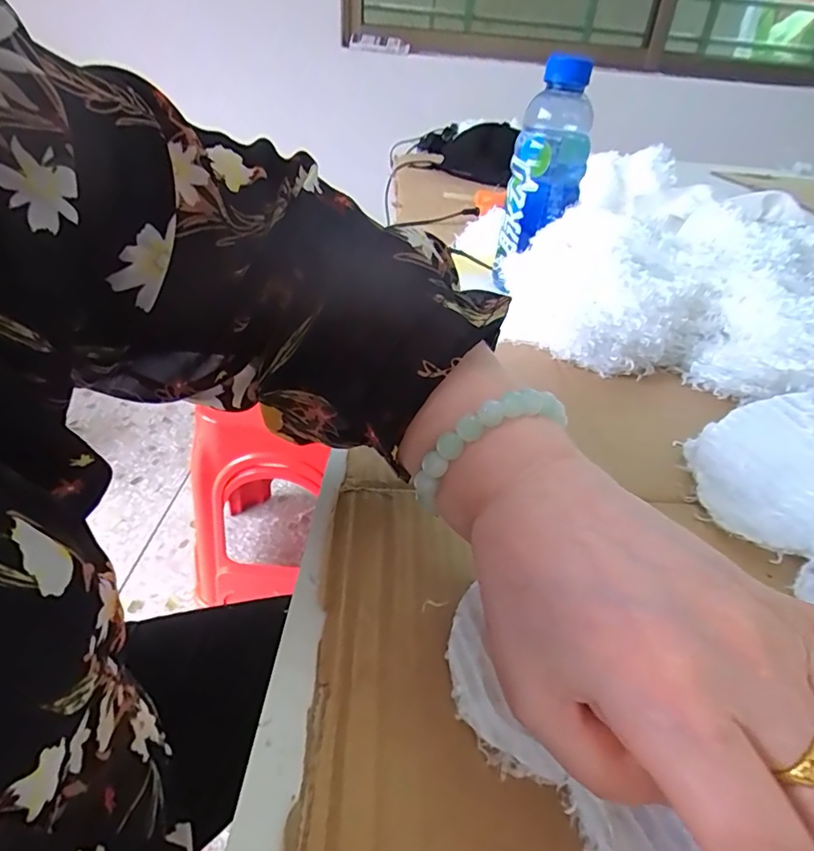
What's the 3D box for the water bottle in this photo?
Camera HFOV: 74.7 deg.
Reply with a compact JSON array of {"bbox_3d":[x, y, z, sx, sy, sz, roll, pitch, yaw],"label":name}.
[{"bbox_3d":[0.131,-0.235,0.520,0.063,0.203,0.068,-2,28,-40],"label":"water bottle"}]

